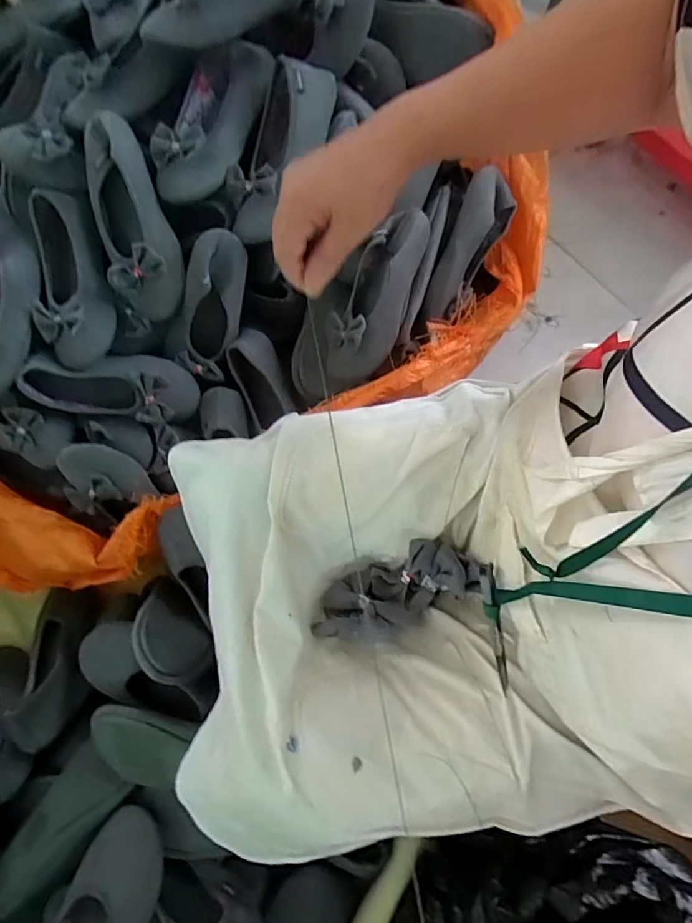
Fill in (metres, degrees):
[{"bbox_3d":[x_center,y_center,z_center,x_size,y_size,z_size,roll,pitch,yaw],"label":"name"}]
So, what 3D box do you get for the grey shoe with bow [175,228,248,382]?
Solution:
[{"bbox_3d":[-0.189,-0.211,0.673,0.069,0.061,0.200,19,118,4],"label":"grey shoe with bow"}]

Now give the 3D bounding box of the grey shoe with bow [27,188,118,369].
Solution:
[{"bbox_3d":[-0.370,-0.244,0.659,0.095,0.047,0.227,-7,94,-4],"label":"grey shoe with bow"}]

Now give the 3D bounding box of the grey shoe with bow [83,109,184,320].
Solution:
[{"bbox_3d":[-0.280,-0.317,0.634,0.095,0.058,0.252,-16,101,-7],"label":"grey shoe with bow"}]

